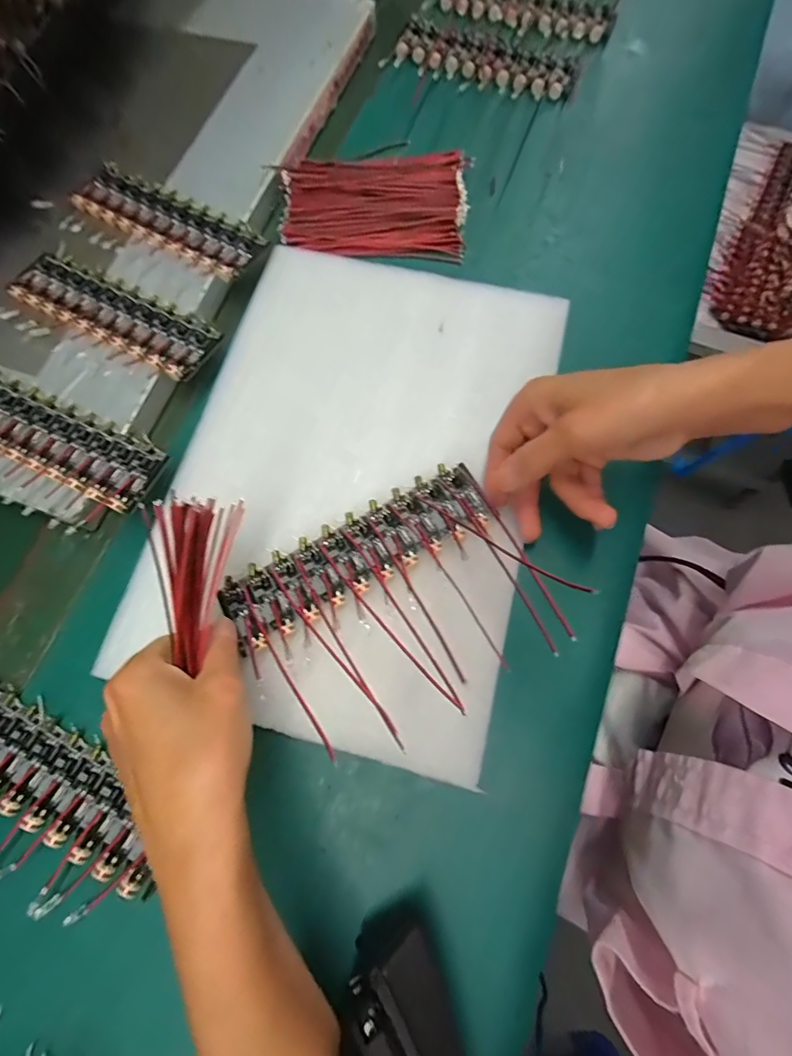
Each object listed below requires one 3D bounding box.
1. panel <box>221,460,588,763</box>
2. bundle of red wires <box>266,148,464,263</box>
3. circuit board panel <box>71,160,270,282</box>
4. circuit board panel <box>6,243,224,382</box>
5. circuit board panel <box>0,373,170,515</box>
[{"bbox_3d":[0.001,0.040,0.263,0.165,0.017,0.121,-29,74,-10],"label":"panel"},{"bbox_3d":[-0.017,-0.254,0.364,0.136,0.016,0.099,0,72,4],"label":"bundle of red wires"},{"bbox_3d":[-0.169,-0.228,0.348,0.159,0.008,0.047,31,76,12],"label":"circuit board panel"},{"bbox_3d":[-0.195,-0.150,0.325,0.159,0.010,0.048,29,76,12],"label":"circuit board panel"},{"bbox_3d":[-0.217,-0.059,0.296,0.157,0.008,0.046,24,75,11],"label":"circuit board panel"}]

